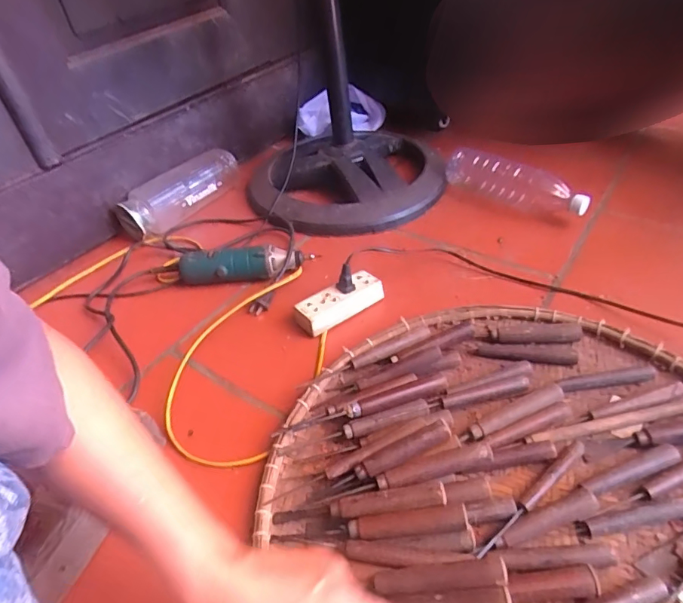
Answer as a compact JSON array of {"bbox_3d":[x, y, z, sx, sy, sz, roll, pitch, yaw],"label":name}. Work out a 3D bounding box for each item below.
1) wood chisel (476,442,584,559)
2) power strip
[{"bbox_3d":[0.183,0.184,0.447,0.160,0.009,0.012,-33,48,-25],"label":"wood chisel"},{"bbox_3d":[-0.001,0.004,0.679,0.128,0.039,0.046,-28,46,-21],"label":"power strip"}]

